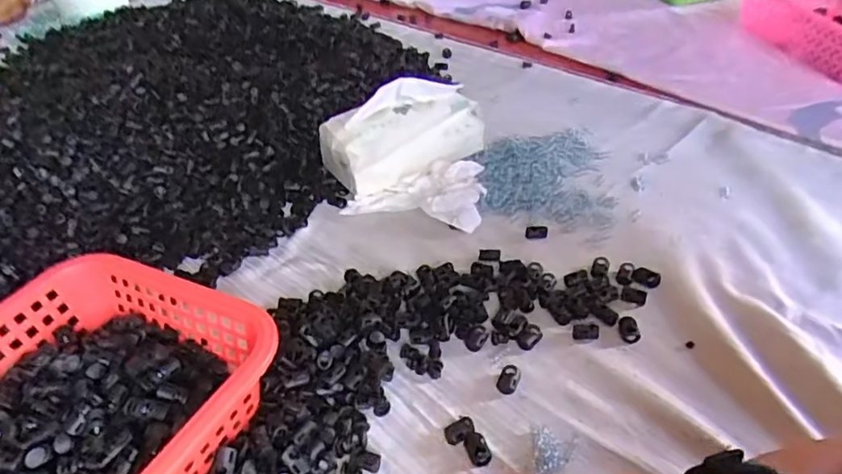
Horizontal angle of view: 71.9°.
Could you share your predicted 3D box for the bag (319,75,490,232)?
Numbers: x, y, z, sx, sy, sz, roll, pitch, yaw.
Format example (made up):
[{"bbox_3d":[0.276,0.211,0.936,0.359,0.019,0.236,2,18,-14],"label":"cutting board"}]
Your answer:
[{"bbox_3d":[-0.022,-0.093,0.616,0.174,0.091,0.164,-1,40,5],"label":"bag"}]

